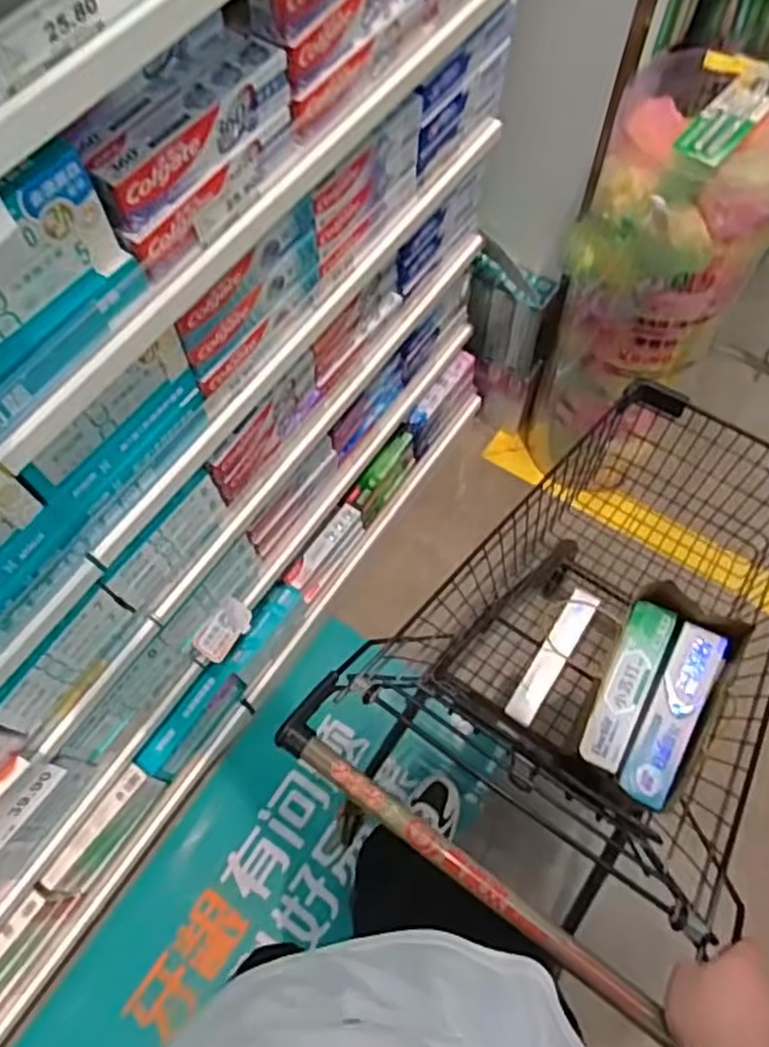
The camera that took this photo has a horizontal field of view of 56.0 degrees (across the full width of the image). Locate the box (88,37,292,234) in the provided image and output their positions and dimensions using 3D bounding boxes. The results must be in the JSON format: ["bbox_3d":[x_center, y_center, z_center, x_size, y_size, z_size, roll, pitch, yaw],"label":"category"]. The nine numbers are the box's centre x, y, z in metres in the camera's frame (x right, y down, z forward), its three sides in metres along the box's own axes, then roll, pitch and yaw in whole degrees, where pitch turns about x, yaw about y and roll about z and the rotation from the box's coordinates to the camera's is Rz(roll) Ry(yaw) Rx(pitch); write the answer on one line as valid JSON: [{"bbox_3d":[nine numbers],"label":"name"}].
[{"bbox_3d":[-0.178,-0.363,0.683,0.042,0.057,0.237,31,70,15],"label":"box"}]

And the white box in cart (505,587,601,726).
[{"bbox_3d":[0.251,0.198,1.078,0.040,0.049,0.216,31,86,15],"label":"white box in cart"}]

